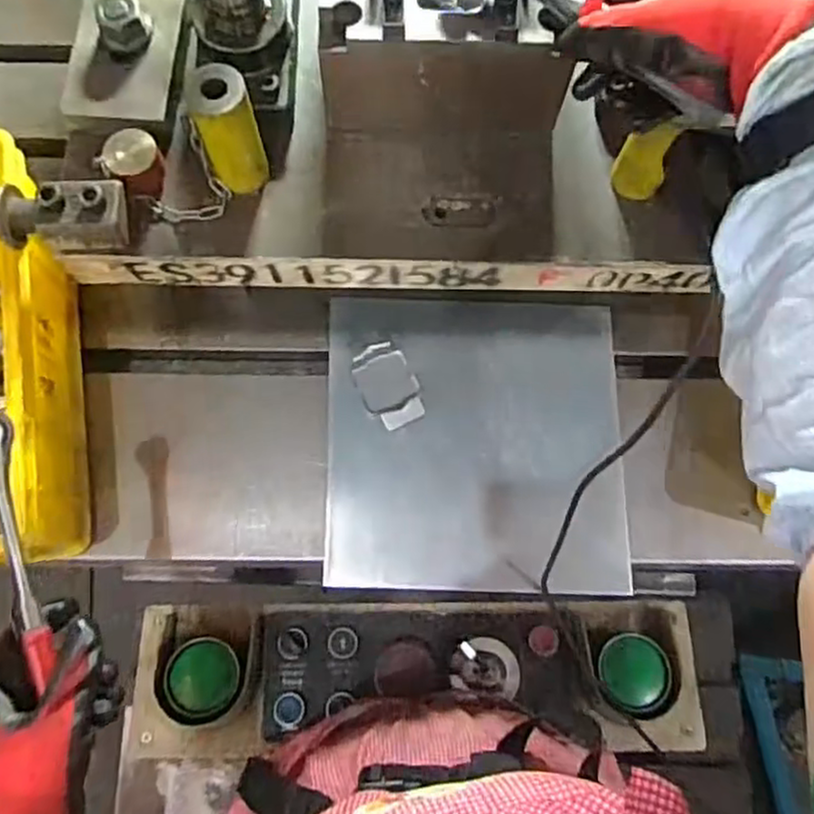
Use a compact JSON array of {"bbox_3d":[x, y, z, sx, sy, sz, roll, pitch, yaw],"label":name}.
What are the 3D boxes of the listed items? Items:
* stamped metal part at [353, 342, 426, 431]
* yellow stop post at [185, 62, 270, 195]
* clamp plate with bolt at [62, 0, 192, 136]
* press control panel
[{"bbox_3d":[-0.017,-0.019,0.635,0.052,0.007,0.076,-18,76,-6],"label":"stamped metal part"},{"bbox_3d":[-0.125,-0.192,0.503,0.041,0.098,0.043,0,75,-1],"label":"yellow stop post"},{"bbox_3d":[-0.216,-0.292,0.549,0.086,0.038,0.166,4,75,-1],"label":"clamp plate with bolt"},{"bbox_3d":[0.011,0.270,0.709,0.549,0.103,0.137,0,75,-2],"label":"press control panel"}]

